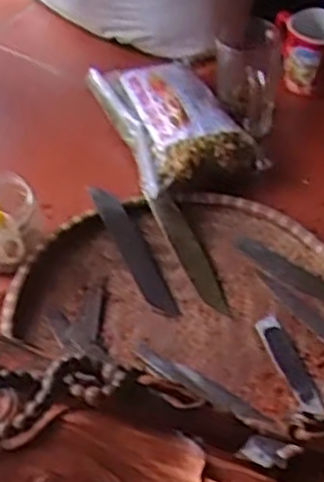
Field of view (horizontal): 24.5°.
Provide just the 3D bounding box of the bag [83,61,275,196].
[{"bbox_3d":[0.016,-0.145,0.902,0.147,0.066,0.234,-15,48,-12],"label":"bag"}]

